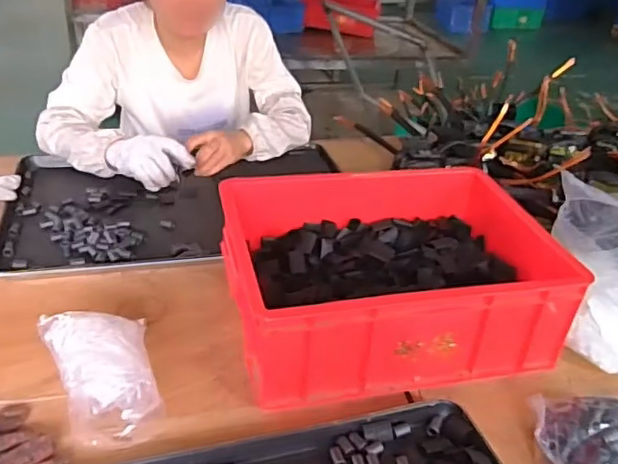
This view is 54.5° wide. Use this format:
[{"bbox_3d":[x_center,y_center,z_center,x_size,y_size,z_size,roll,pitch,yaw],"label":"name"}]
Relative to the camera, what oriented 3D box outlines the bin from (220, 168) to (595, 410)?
[{"bbox_3d":[0.095,0.050,0.806,0.397,0.146,0.302,-4,33,-14],"label":"bin"}]

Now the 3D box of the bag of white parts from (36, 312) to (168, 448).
[{"bbox_3d":[-0.231,0.150,0.673,0.096,0.078,0.166,-14,36,-28],"label":"bag of white parts"}]

